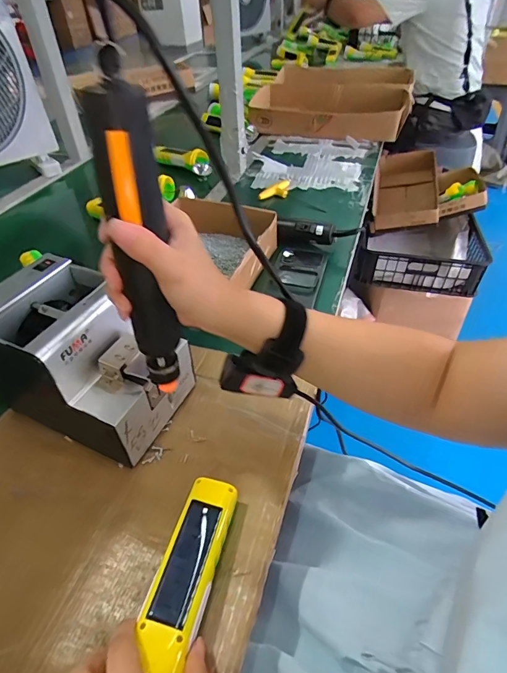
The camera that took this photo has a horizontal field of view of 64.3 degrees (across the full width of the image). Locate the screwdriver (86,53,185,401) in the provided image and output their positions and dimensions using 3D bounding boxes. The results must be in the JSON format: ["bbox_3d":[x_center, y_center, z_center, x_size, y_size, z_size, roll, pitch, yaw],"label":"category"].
[{"bbox_3d":[-0.077,-0.051,0.292,0.032,0.249,0.040,21,44,22],"label":"screwdriver"}]

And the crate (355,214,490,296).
[{"bbox_3d":[0.582,-0.293,1.429,0.416,0.163,0.328,7,44,9],"label":"crate"}]

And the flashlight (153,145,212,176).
[{"bbox_3d":[-0.170,-0.433,0.978,0.180,0.038,0.046,23,49,24],"label":"flashlight"}]

